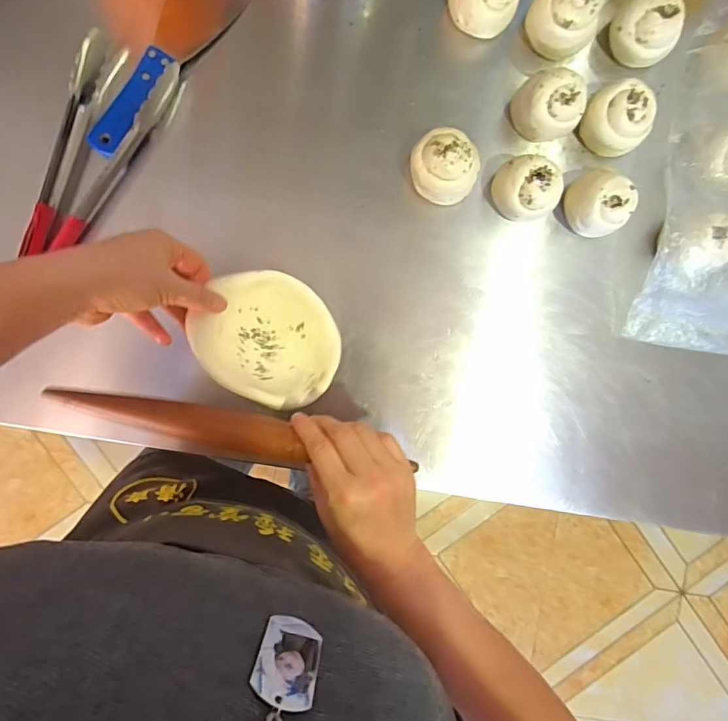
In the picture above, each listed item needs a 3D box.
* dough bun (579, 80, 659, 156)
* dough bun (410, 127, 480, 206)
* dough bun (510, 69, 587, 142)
[{"bbox_3d":[0.252,-0.239,0.476,0.062,0.040,0.055,45,89,-3],"label":"dough bun"},{"bbox_3d":[0.079,-0.189,0.467,0.069,0.042,0.061,20,91,-3],"label":"dough bun"},{"bbox_3d":[0.183,-0.252,0.472,0.062,0.043,0.058,-8,92,-3],"label":"dough bun"}]

